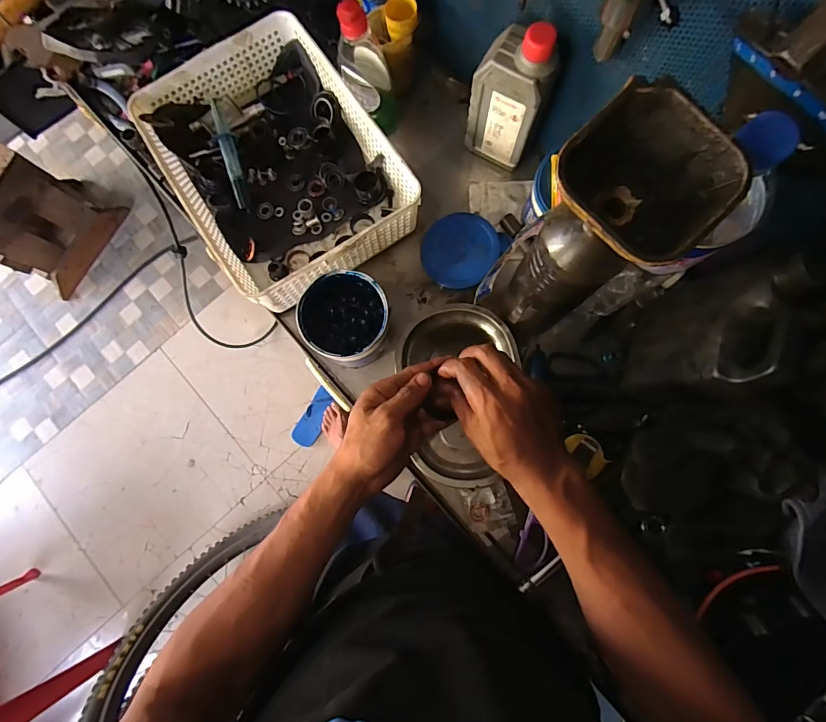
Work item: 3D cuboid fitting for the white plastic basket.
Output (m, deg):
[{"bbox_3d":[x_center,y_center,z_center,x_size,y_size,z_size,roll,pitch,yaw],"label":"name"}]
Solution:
[{"bbox_3d":[-0.173,-0.256,0.543,0.249,0.085,0.327,-33,82,-2],"label":"white plastic basket"}]

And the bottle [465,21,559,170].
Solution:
[{"bbox_3d":[0.112,-0.305,0.487,0.080,0.181,0.048,33,84,6],"label":"bottle"}]

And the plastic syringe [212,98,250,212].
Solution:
[{"bbox_3d":[-0.245,-0.273,0.553,0.026,0.017,0.137,-14,99,-2],"label":"plastic syringe"}]

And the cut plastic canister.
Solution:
[{"bbox_3d":[0.137,-0.106,0.261,0.091,0.059,0.092,43,86,7],"label":"cut plastic canister"}]

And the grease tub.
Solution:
[{"bbox_3d":[-0.081,-0.048,0.508,0.100,0.091,0.099,0,82,2],"label":"grease tub"}]

